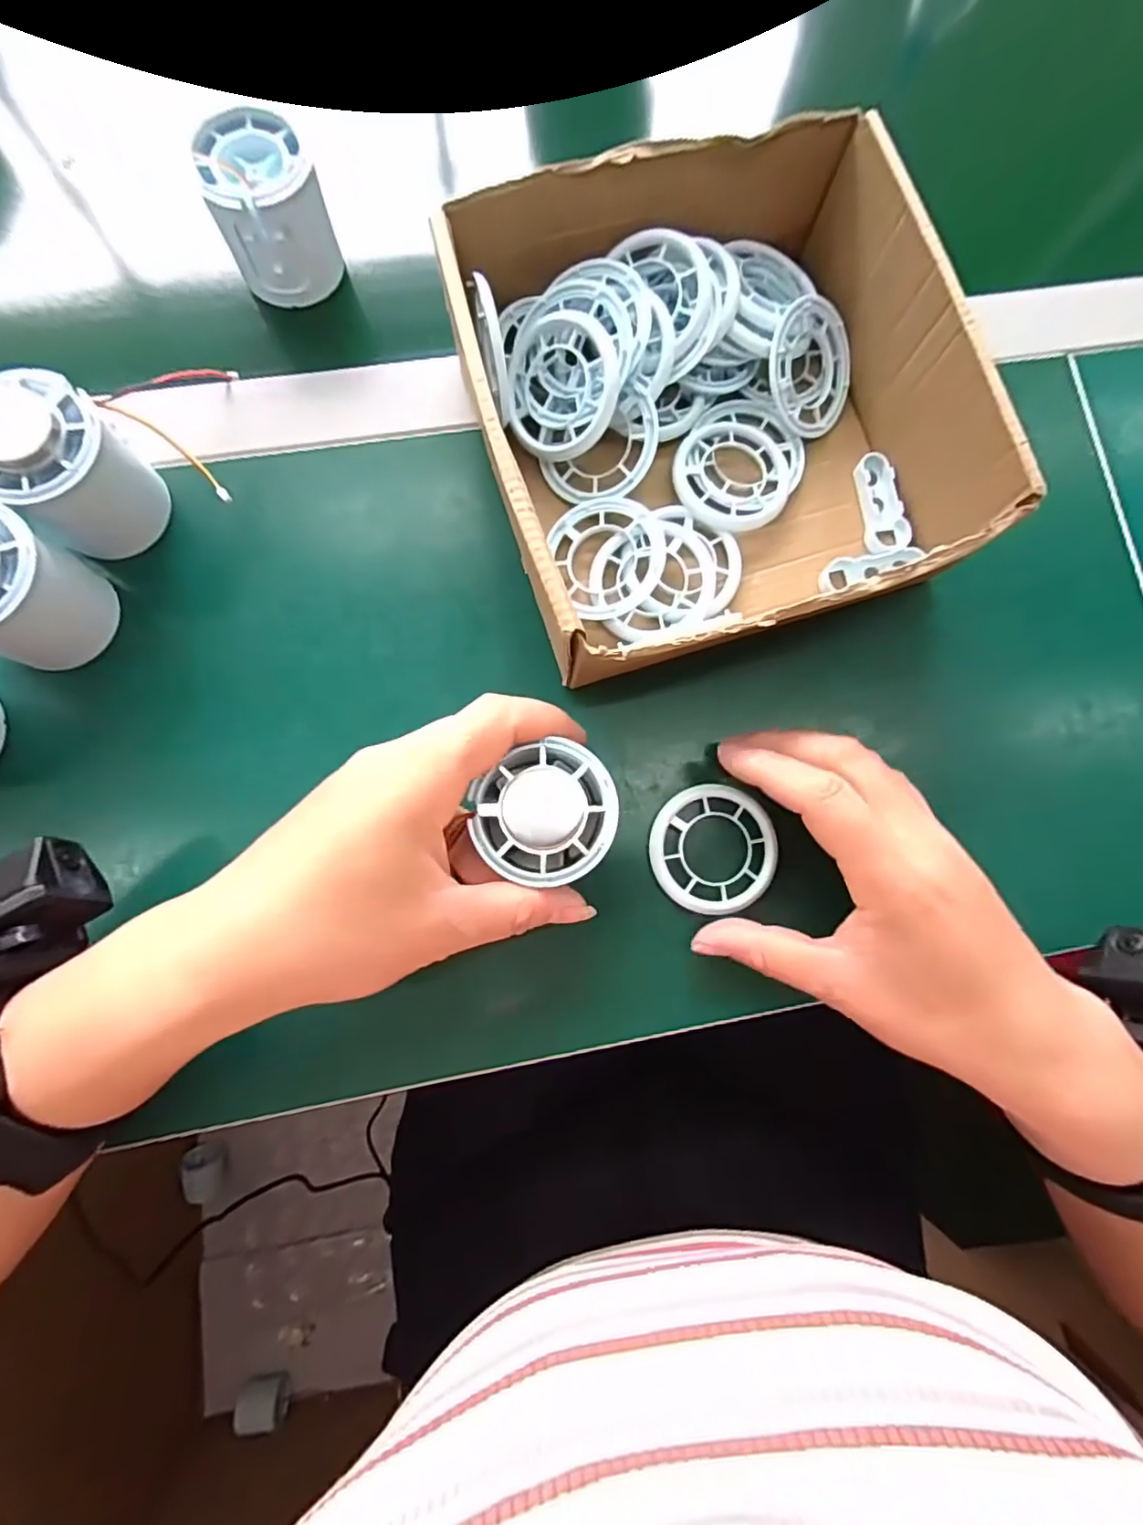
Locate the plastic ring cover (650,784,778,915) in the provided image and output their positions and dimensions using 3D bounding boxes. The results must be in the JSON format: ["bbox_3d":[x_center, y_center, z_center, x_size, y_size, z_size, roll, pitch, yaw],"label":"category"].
[{"bbox_3d":[0.064,0.039,0.273,0.056,0.006,0.056,22,80,2],"label":"plastic ring cover"}]

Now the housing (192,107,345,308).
[{"bbox_3d":[-0.142,-0.260,0.294,0.048,0.061,0.051,0,81,-2],"label":"housing"}]

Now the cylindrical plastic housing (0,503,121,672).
[{"bbox_3d":[-0.228,-0.069,0.252,0.048,0.065,0.052,0,81,-2],"label":"cylindrical plastic housing"}]

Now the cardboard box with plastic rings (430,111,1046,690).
[{"bbox_3d":[0.059,-0.149,0.270,0.193,0.075,0.205,-18,82,-5],"label":"cardboard box with plastic rings"}]

